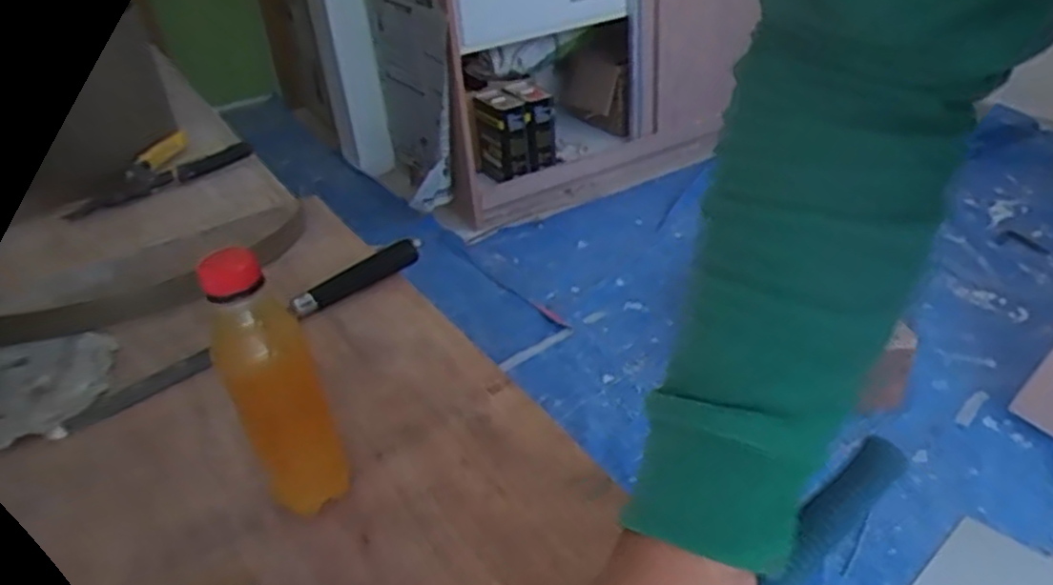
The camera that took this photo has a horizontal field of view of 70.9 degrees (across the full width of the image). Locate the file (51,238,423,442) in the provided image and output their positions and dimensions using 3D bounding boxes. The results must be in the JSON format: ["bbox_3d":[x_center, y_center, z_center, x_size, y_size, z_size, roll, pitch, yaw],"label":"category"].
[{"bbox_3d":[-0.231,0.026,0.639,0.024,0.024,0.329,24,44,39],"label":"file"}]

